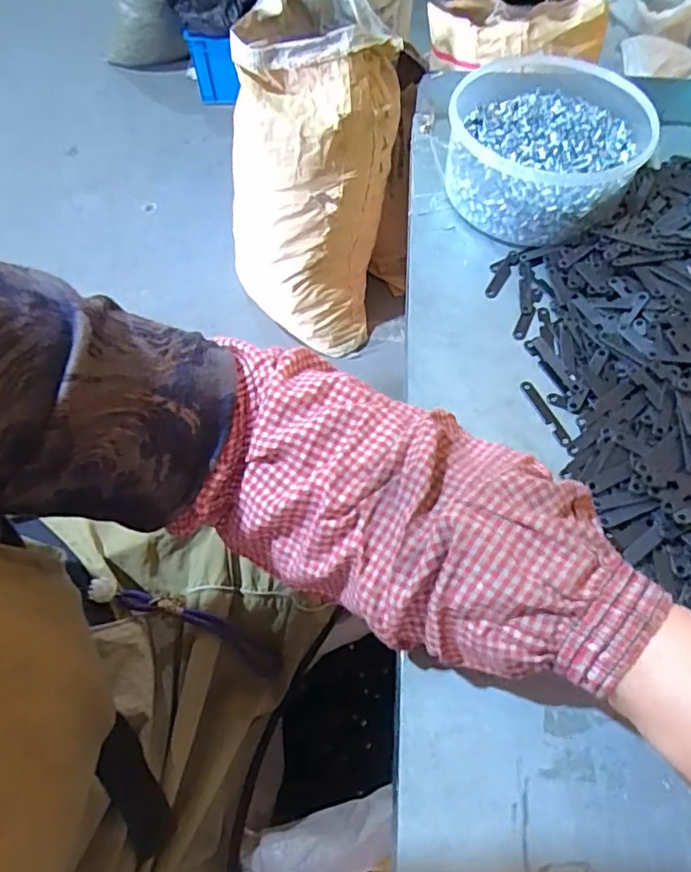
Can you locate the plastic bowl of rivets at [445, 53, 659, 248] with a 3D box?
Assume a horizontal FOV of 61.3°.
[{"bbox_3d":[0.164,-0.236,0.471,0.142,0.067,0.175,25,64,15],"label":"plastic bowl of rivets"}]

